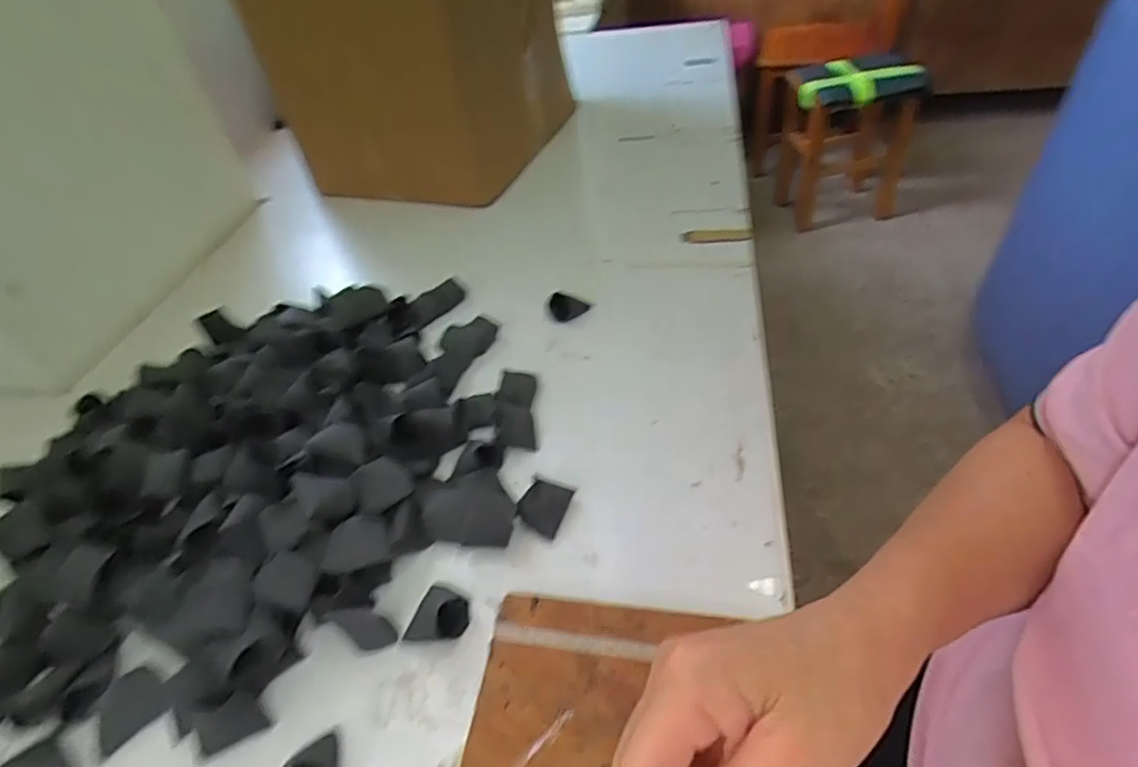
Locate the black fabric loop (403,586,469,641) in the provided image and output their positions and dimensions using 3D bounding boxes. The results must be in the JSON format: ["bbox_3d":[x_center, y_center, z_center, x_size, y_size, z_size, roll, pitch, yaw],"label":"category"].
[{"bbox_3d":[-0.085,0.148,0.385,0.036,0.020,0.035,14,48,21],"label":"black fabric loop"}]

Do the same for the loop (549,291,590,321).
[{"bbox_3d":[0.000,-0.079,0.612,0.039,0.019,0.027,-10,44,-3],"label":"loop"}]

